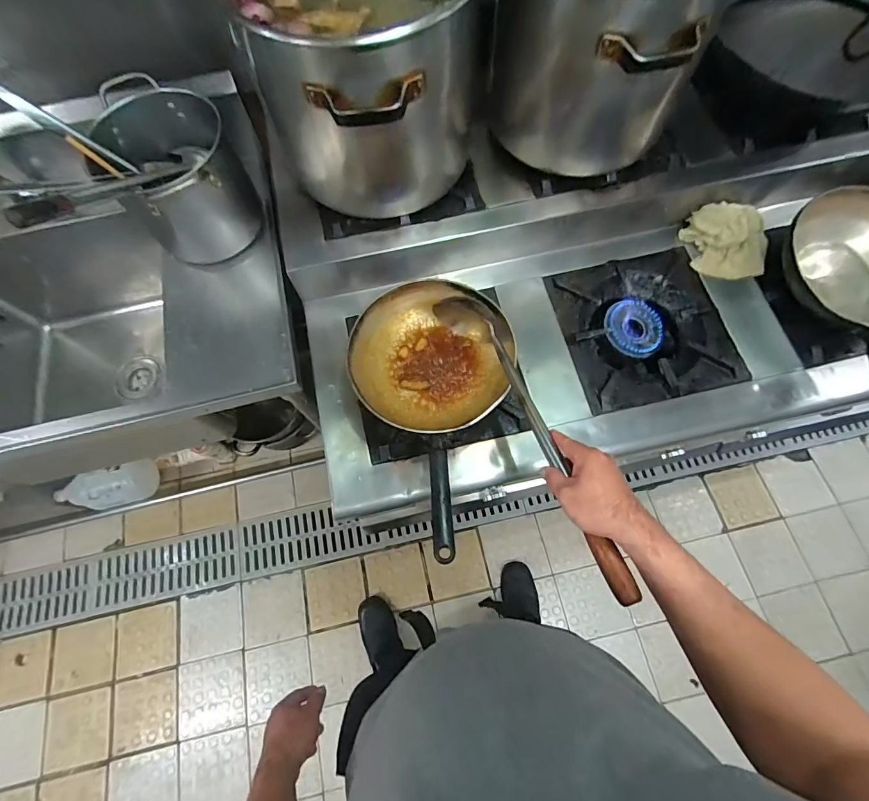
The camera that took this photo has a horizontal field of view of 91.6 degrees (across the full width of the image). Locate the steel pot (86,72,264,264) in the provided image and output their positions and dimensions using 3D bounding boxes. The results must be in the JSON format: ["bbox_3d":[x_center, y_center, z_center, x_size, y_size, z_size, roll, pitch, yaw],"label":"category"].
[{"bbox_3d":[-0.478,-0.423,0.825,0.208,0.227,0.272,-36,72,-11],"label":"steel pot"}]

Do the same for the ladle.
[{"bbox_3d":[0.124,0.022,0.606,0.074,0.110,0.524,-20,53,-5],"label":"ladle"}]

